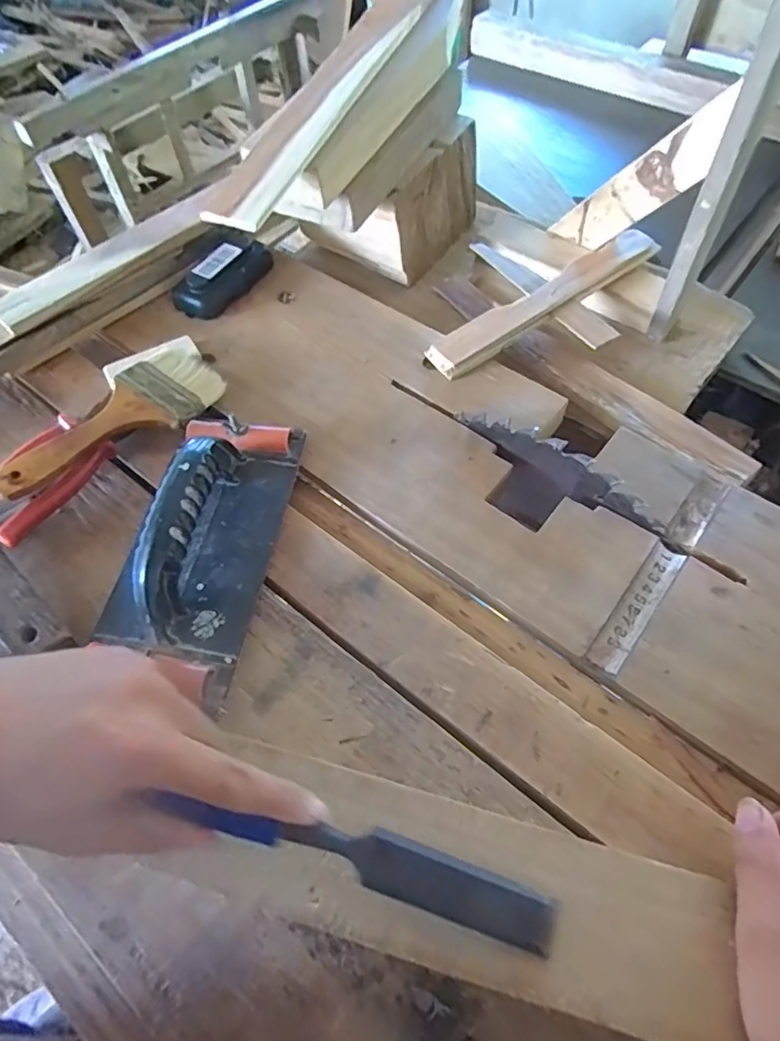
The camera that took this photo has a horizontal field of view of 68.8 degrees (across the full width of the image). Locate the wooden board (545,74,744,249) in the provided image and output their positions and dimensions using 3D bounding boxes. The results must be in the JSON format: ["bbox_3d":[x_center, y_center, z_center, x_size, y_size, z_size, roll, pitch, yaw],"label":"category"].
[{"bbox_3d":[0.219,-0.289,0.498,0.012,0.182,0.045,-40,101,-21],"label":"wooden board"}]

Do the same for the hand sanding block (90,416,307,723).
[{"bbox_3d":[-0.127,0.005,0.380,0.092,0.069,0.210,9,59,6],"label":"hand sanding block"}]

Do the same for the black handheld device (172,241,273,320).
[{"bbox_3d":[-0.162,-0.237,0.551,0.047,0.024,0.101,30,63,17],"label":"black handheld device"}]

